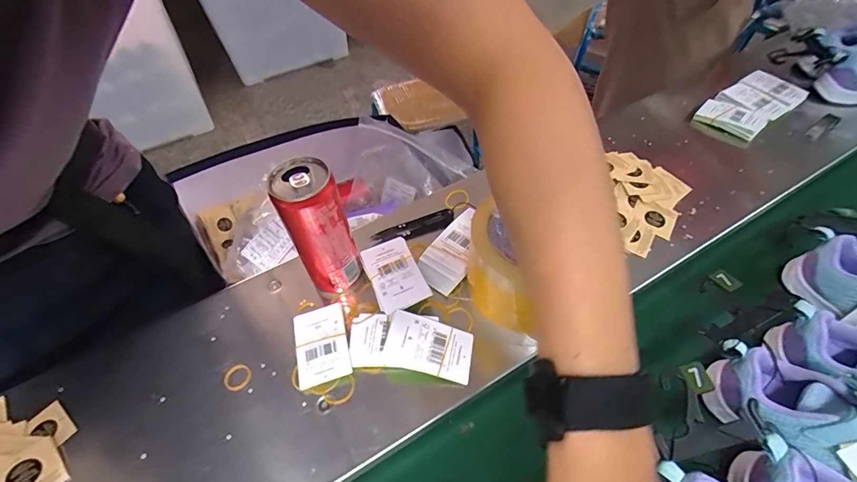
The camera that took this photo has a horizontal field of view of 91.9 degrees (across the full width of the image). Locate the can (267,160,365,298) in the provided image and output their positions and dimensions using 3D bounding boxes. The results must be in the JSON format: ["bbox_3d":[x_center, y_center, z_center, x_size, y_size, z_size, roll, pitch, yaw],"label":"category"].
[{"bbox_3d":[-0.106,-0.010,0.401,0.054,0.134,0.051,-2,50,3],"label":"can"}]

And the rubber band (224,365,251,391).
[{"bbox_3d":[-0.182,0.129,0.394,0.026,0.004,0.024,-2,50,3],"label":"rubber band"}]

